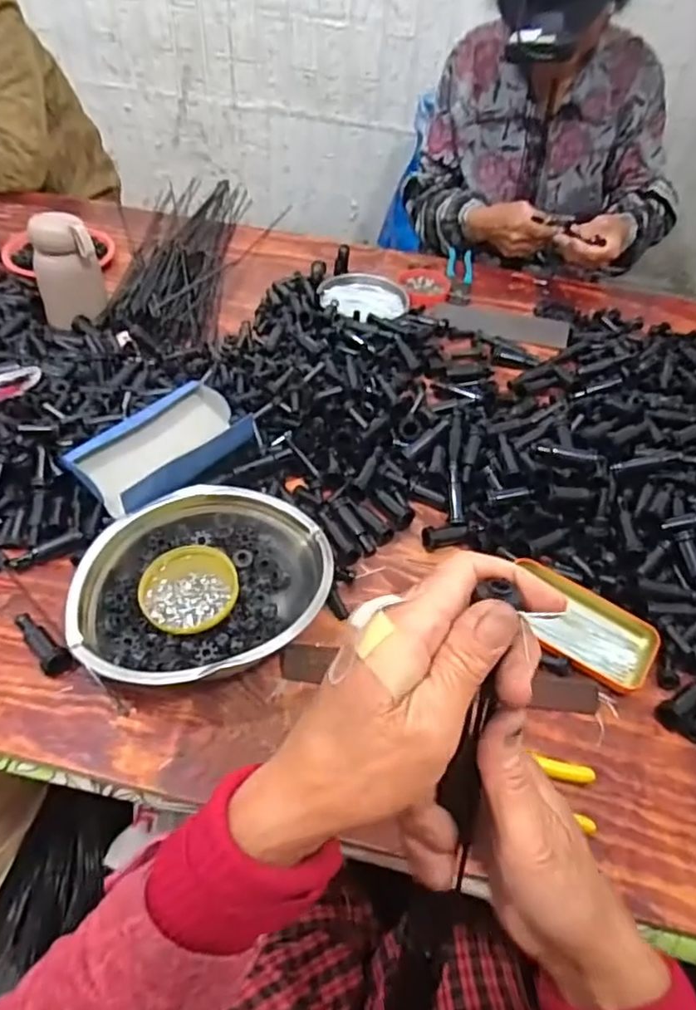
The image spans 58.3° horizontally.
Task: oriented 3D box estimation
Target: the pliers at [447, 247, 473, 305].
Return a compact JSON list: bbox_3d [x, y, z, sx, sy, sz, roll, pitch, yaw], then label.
[{"bbox_3d":[0.181,-0.368,1.007,0.041,0.014,0.169,8,49,1],"label":"pliers"}]

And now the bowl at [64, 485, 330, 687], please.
[{"bbox_3d":[-0.124,0.072,0.541,0.184,0.055,0.218,36,55,23],"label":"bowl"}]

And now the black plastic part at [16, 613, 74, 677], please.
[{"bbox_3d":[-0.257,0.114,0.528,0.023,0.019,0.069,-30,58,-28],"label":"black plastic part"}]

